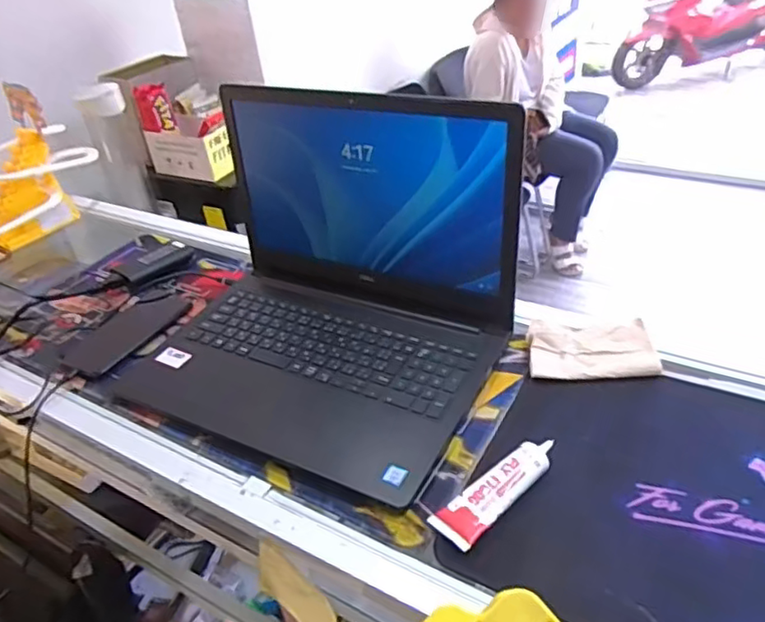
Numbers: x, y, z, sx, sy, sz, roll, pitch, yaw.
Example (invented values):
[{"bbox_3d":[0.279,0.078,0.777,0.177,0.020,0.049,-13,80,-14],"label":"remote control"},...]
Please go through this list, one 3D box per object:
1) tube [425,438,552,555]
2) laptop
[{"bbox_3d":[0.100,0.154,0.540,0.125,0.026,0.042,-30,41,-27],"label":"tube"},{"bbox_3d":[-0.083,-0.034,0.651,0.372,0.236,0.288,14,41,27],"label":"laptop"}]

